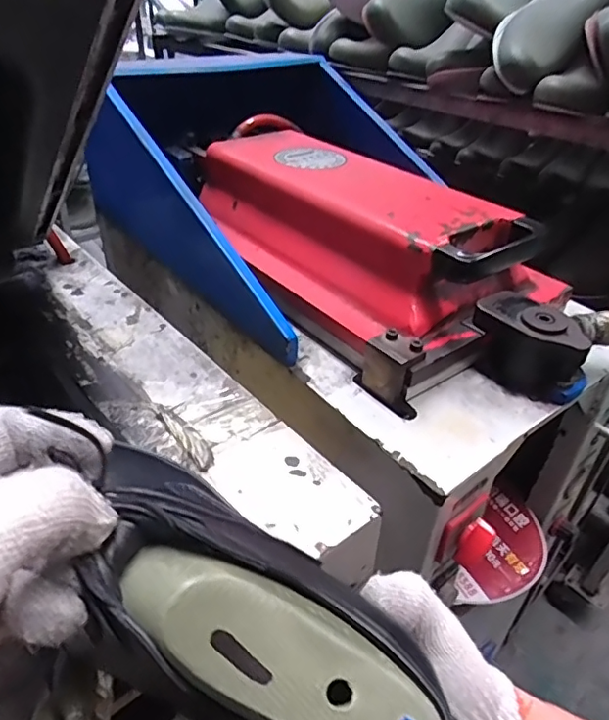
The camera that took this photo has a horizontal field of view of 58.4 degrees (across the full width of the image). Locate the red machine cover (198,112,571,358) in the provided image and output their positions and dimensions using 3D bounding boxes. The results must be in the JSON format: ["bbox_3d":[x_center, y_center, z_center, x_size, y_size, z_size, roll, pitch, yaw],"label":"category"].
[{"bbox_3d":[0.046,-0.196,0.708,0.269,0.100,0.515,-23,45,-30],"label":"red machine cover"}]

